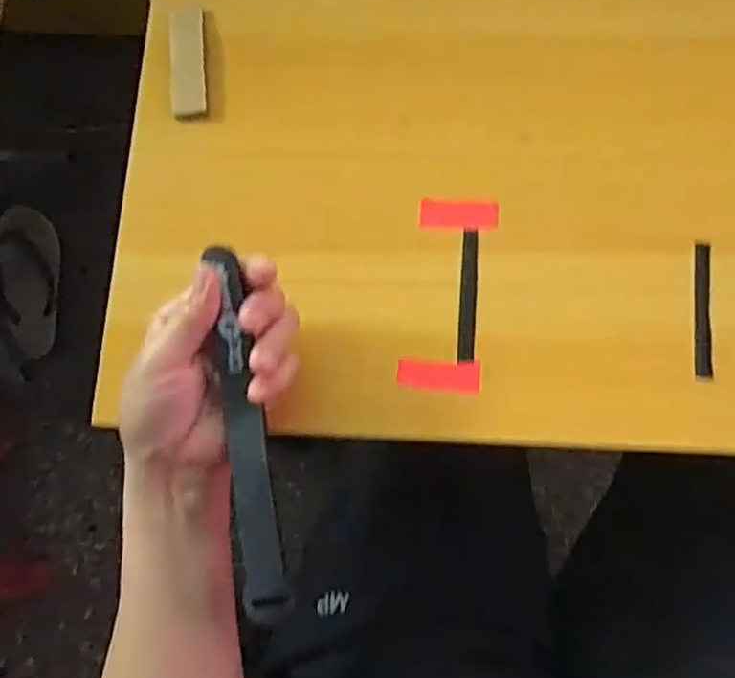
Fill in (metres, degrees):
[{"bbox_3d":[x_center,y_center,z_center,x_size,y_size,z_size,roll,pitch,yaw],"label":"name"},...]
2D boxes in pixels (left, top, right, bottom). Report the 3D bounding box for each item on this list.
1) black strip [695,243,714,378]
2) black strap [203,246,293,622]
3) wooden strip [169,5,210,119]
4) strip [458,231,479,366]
[{"bbox_3d":[0.201,-0.018,0.408,0.010,0.005,0.082,6,76,3],"label":"black strip"},{"bbox_3d":[-0.063,0.051,0.360,0.019,0.011,0.197,-7,92,0],"label":"black strap"},{"bbox_3d":[-0.121,-0.186,0.459,0.023,0.006,0.083,-5,76,0],"label":"wooden strip"},{"bbox_3d":[0.062,-0.027,0.417,0.010,0.004,0.084,4,76,2],"label":"strip"}]

